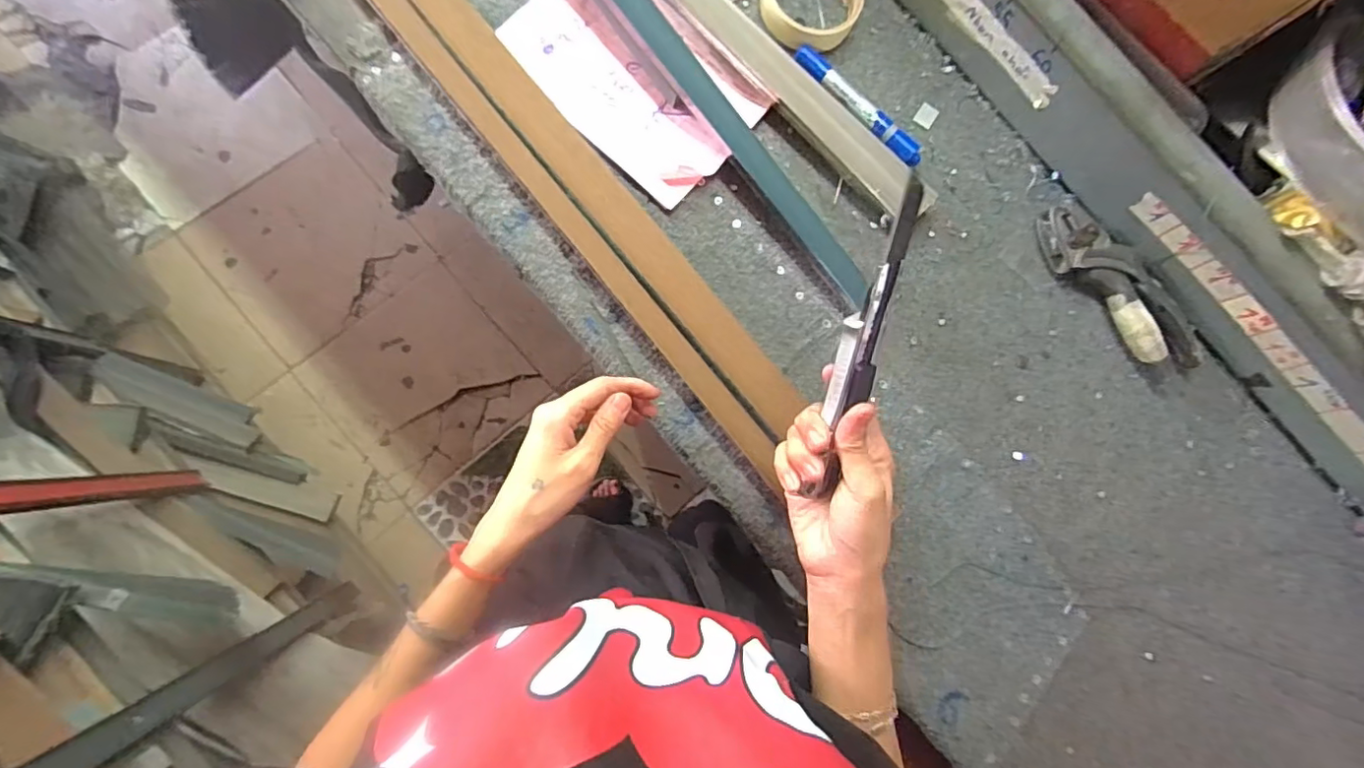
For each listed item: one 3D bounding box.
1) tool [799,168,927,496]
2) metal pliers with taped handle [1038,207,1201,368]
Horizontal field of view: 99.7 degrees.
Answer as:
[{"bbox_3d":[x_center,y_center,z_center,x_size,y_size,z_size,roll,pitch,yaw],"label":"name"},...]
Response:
[{"bbox_3d":[0.102,-0.018,0.327,0.026,0.012,0.183,9,112,-7],"label":"tool"},{"bbox_3d":[0.377,-0.083,0.493,0.057,0.032,0.174,-41,91,-10],"label":"metal pliers with taped handle"}]

